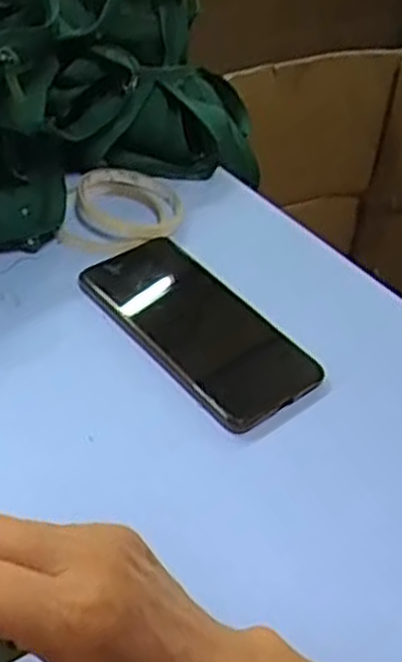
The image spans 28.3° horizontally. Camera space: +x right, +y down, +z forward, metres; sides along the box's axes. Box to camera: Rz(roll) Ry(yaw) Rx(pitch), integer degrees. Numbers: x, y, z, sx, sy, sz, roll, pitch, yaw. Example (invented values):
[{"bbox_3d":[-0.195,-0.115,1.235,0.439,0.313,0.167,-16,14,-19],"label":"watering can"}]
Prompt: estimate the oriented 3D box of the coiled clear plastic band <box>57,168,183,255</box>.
[{"bbox_3d":[-0.057,-0.094,0.611,0.083,0.022,0.101,12,43,5],"label":"coiled clear plastic band"}]

